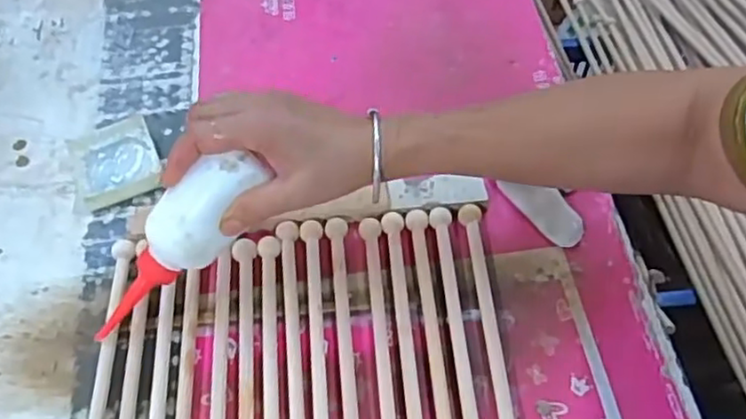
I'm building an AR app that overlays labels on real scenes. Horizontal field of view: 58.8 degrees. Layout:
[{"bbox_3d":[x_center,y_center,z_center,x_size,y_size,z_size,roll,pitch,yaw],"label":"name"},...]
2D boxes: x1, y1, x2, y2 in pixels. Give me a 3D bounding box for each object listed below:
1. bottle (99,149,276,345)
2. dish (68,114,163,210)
[{"bbox_3d":[-0.138,0.025,0.465,0.169,0.039,0.039,-48,60,18],"label":"bottle"},{"bbox_3d":[-0.233,-0.045,0.599,0.071,0.013,0.085,-21,58,-13],"label":"dish"}]

